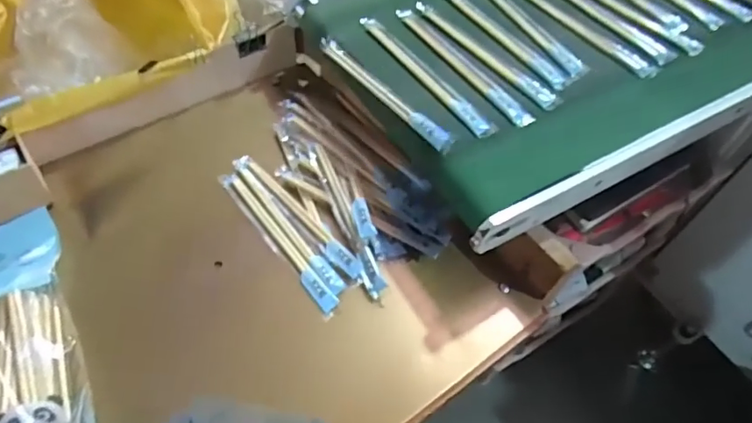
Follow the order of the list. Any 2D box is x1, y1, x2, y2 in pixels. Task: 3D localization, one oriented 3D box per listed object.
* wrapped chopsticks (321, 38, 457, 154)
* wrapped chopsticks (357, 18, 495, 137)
[{"bbox_3d":[0.008,-0.137,0.588,0.023,0.015,0.220,-31,62,-25],"label":"wrapped chopsticks"},{"bbox_3d":[0.053,-0.162,0.609,0.024,0.005,0.231,-27,60,-23],"label":"wrapped chopsticks"}]

